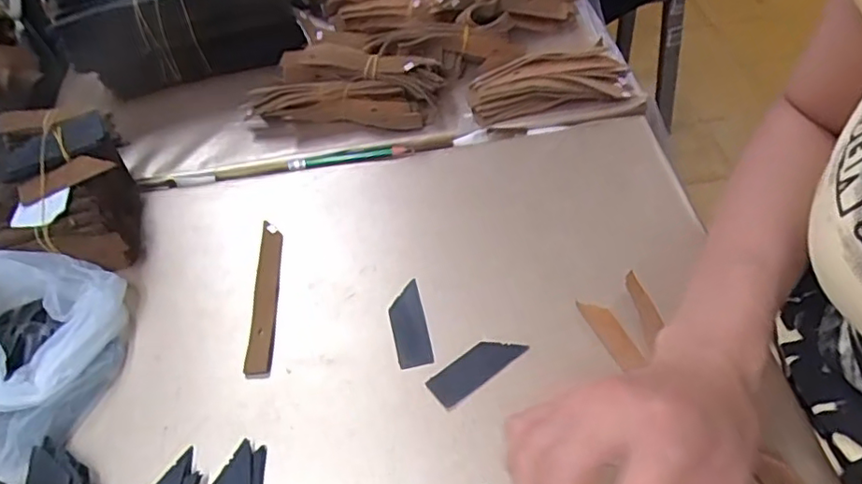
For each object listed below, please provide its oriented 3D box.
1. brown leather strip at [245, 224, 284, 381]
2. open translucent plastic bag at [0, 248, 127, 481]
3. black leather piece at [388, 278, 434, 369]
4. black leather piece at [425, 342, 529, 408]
[{"bbox_3d":[-0.116,0.037,0.436,0.017,0.008,0.127,-6,51,0],"label":"brown leather strip"},{"bbox_3d":[-0.261,0.062,0.388,0.110,0.059,0.134,14,54,15],"label":"open translucent plastic bag"},{"bbox_3d":[-0.015,0.056,0.420,0.023,0.004,0.062,-14,52,-1],"label":"black leather piece"},{"bbox_3d":[0.029,0.078,0.391,0.064,0.004,0.022,-31,55,-19],"label":"black leather piece"}]

